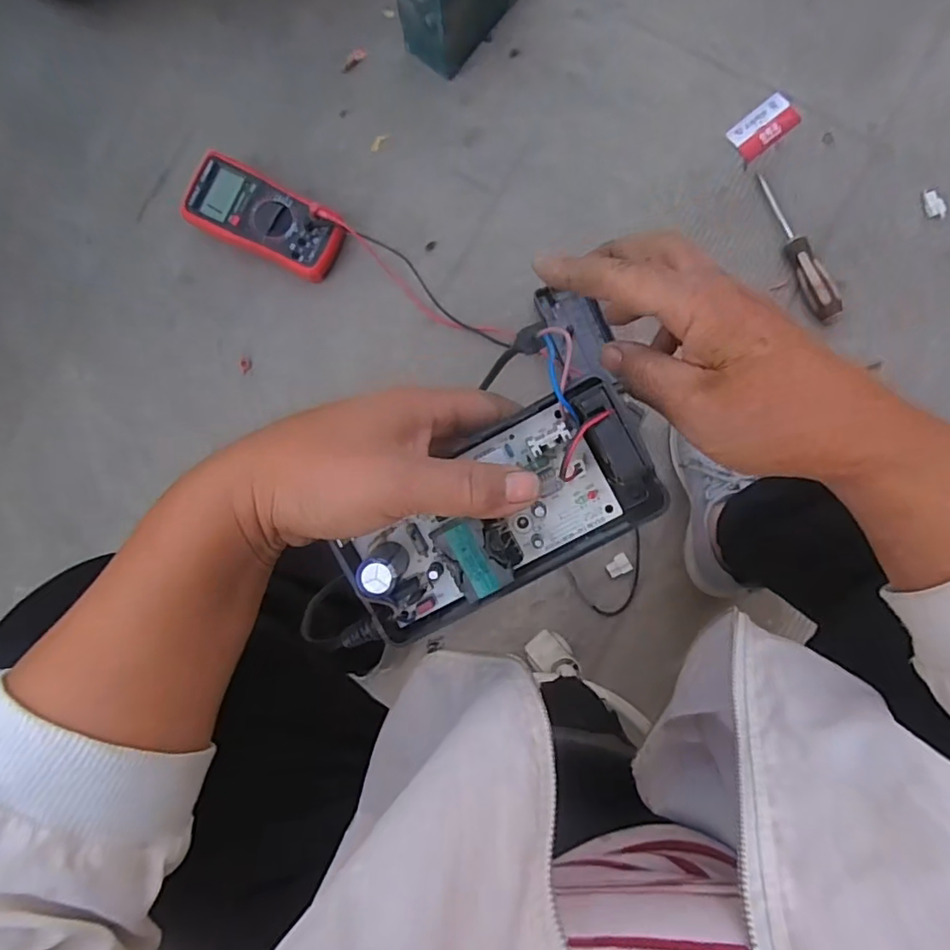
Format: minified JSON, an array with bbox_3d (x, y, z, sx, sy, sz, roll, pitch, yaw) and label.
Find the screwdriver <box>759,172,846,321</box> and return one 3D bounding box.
[{"bbox_3d":[0.405,-0.283,0.719,0.031,0.028,0.202,-16,86,1],"label":"screwdriver"}]

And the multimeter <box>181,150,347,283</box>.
[{"bbox_3d":[-0.259,-0.318,0.730,0.189,0.053,0.095,24,88,3],"label":"multimeter"}]

